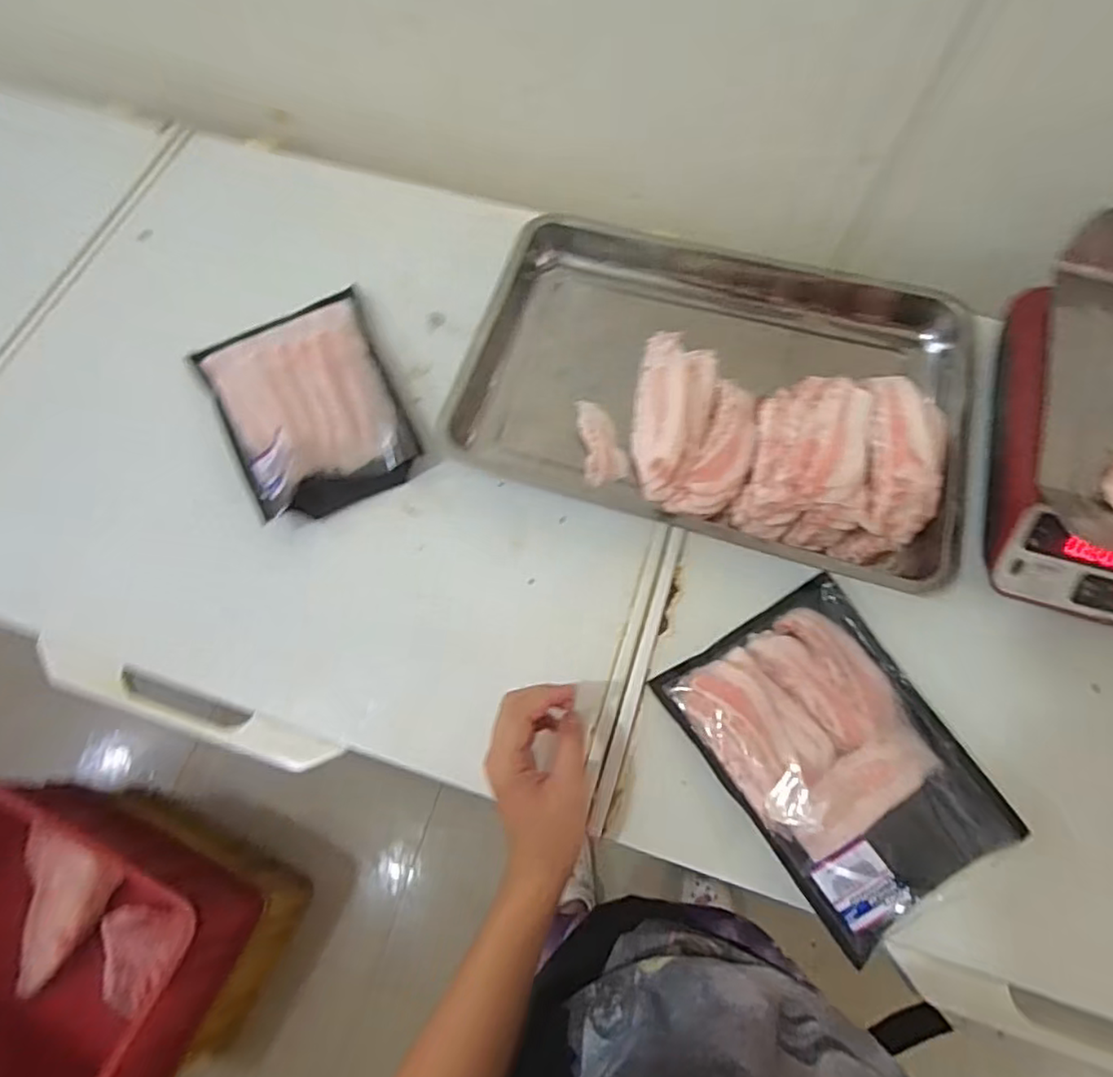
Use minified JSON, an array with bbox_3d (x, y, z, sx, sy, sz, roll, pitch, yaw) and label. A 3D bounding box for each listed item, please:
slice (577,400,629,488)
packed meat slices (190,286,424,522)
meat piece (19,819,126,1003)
[{"bbox_3d":[0.047,-0.101,0.655,0.043,0.013,0.094,-6,66,-3],"label":"slice"},{"bbox_3d":[-0.259,-0.146,0.661,0.178,0.047,0.248,-25,68,-11],"label":"packed meat slices"},{"bbox_3d":[-0.885,0.658,1.148,0.167,0.044,0.262,-9,76,2],"label":"meat piece"}]

